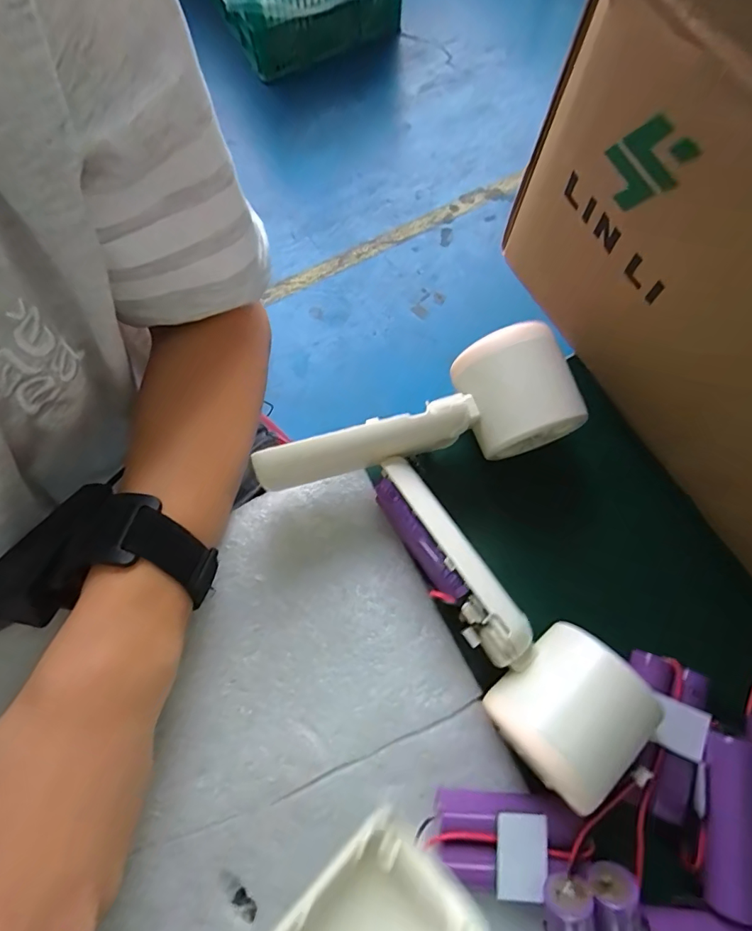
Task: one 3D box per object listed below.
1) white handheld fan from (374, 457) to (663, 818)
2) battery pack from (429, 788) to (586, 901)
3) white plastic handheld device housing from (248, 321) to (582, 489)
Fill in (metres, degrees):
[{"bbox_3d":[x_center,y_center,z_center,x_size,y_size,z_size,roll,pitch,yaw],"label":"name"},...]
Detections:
[{"bbox_3d":[0.044,0.068,0.206,0.154,0.059,0.070,43,80,10],"label":"white handheld fan"},{"bbox_3d":[0.056,0.162,0.201,0.062,0.022,0.034,2,75,1],"label":"battery pack"},{"bbox_3d":[0.020,-0.026,0.238,0.154,0.053,0.052,-10,76,-2],"label":"white plastic handheld device housing"}]

